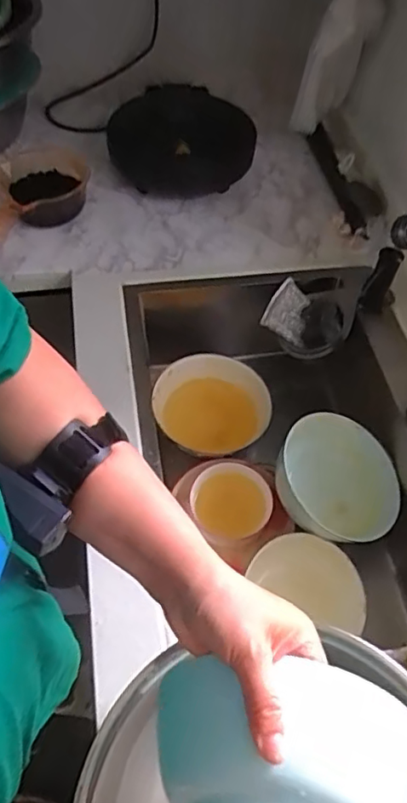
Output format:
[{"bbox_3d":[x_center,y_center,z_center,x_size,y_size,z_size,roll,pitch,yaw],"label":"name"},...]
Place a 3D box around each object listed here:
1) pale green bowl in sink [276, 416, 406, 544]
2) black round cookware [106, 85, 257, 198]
[{"bbox_3d":[0.200,0.119,0.844,0.179,0.102,0.177,2,56,-3],"label":"pale green bowl in sink"},{"bbox_3d":[-0.043,-0.505,1.097,0.270,0.099,0.200,5,55,-1],"label":"black round cookware"}]

